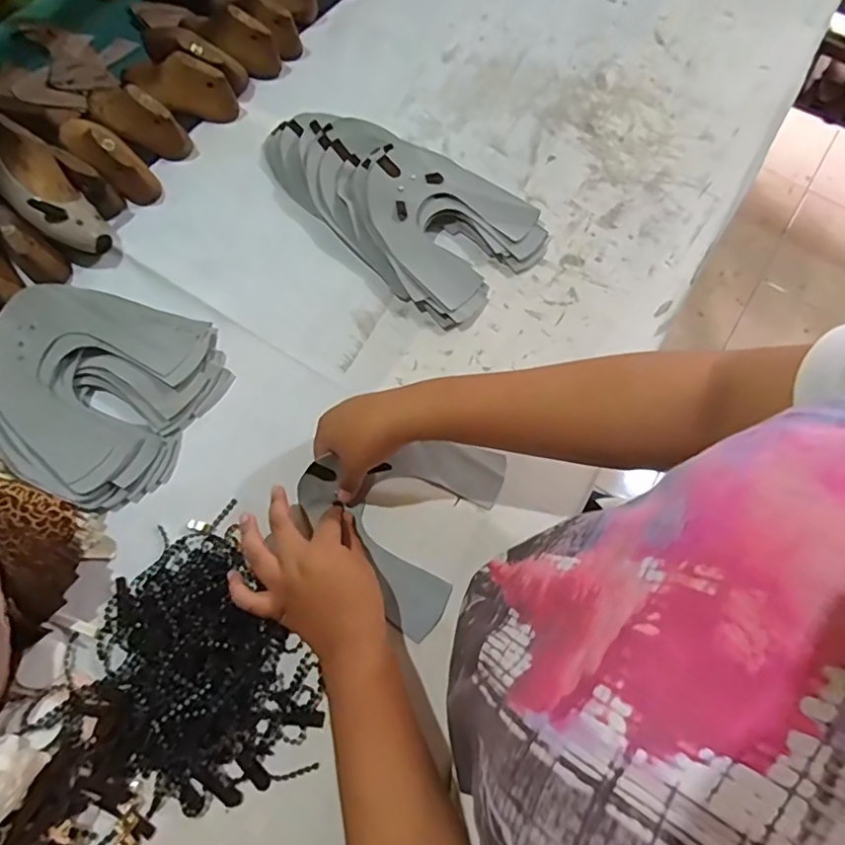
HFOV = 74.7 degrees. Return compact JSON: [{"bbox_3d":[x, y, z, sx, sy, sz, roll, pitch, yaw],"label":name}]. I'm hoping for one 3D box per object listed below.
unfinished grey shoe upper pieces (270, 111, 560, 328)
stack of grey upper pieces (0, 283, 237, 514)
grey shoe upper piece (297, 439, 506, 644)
[{"bbox_3d":[-0.028,-0.250,0.595,0.316,0.045,0.173,41,72,14],"label":"unfinished grey shoe upper pieces"},{"bbox_3d":[-0.292,-0.038,0.490,0.189,0.053,0.193,24,69,8],"label":"stack of grey upper pieces"},{"bbox_3d":[-0.026,0.071,0.473,0.150,0.030,0.166,27,72,5],"label":"grey shoe upper piece"}]

